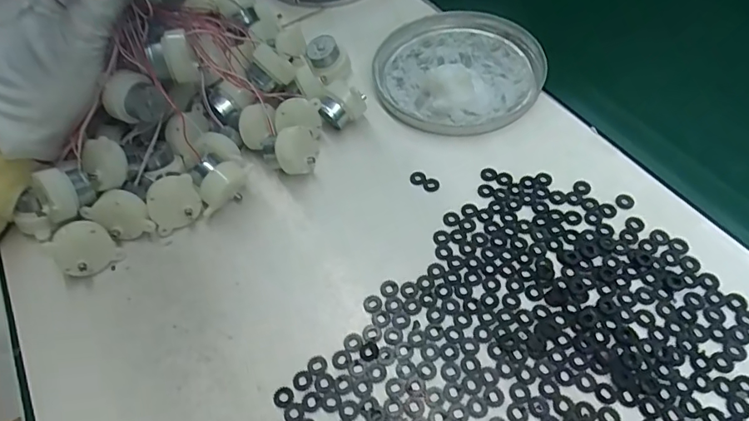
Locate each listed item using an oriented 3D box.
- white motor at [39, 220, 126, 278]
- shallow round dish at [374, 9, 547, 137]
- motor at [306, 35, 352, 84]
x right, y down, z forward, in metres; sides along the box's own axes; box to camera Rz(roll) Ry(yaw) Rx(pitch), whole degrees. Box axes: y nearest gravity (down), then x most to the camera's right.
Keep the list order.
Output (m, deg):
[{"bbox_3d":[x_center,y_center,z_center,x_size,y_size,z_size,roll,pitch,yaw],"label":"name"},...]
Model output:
[{"bbox_3d":[-0.178,0.023,0.305,0.032,0.035,0.020,-36,31,-21],"label":"white motor"},{"bbox_3d":[0.068,-0.115,0.395,0.135,0.019,0.126,-2,55,3],"label":"shallow round dish"},{"bbox_3d":[-0.037,-0.120,0.396,0.031,0.032,0.026,-12,55,-3],"label":"motor"}]

